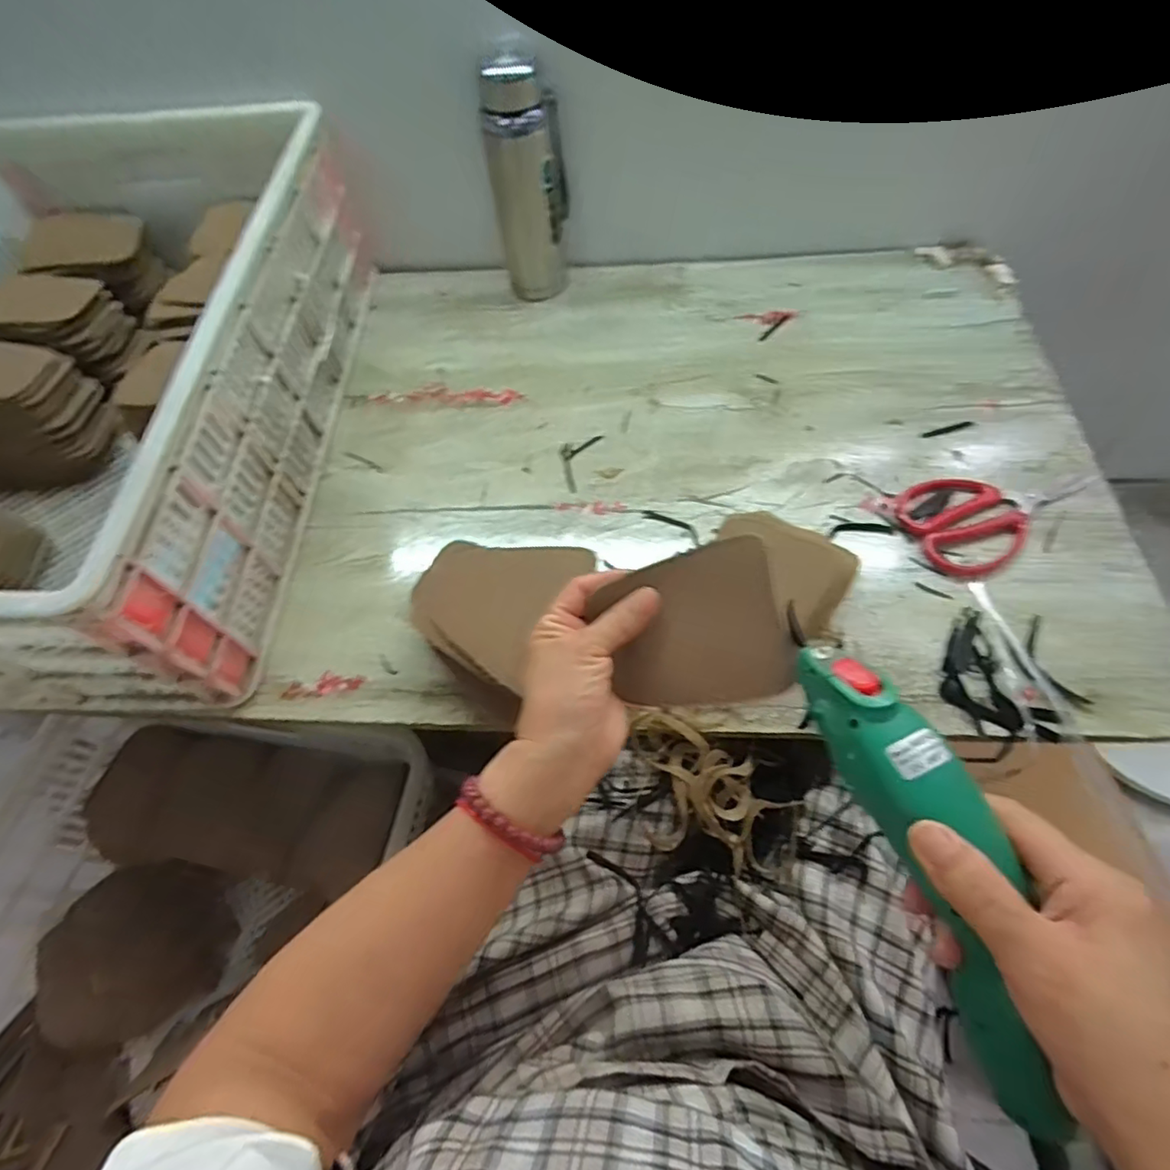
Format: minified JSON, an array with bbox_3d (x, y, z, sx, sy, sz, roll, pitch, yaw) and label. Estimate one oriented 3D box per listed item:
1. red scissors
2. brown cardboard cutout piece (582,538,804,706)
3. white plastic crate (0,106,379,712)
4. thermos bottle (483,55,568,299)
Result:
[{"bbox_3d":[0.350,0.002,0.492,0.092,0.010,0.236,-11,62,-3],"label":"red scissors"},{"bbox_3d":[0.060,0.026,0.339,0.103,0.006,0.085,-18,79,26],"label":"brown cardboard cutout piece"},{"bbox_3d":[-0.492,-0.222,0.568,0.454,0.188,0.626,0,62,3],"label":"white plastic crate"},{"bbox_3d":[-0.060,-0.431,0.645,0.076,0.217,0.057,-4,61,1],"label":"thermos bottle"}]

